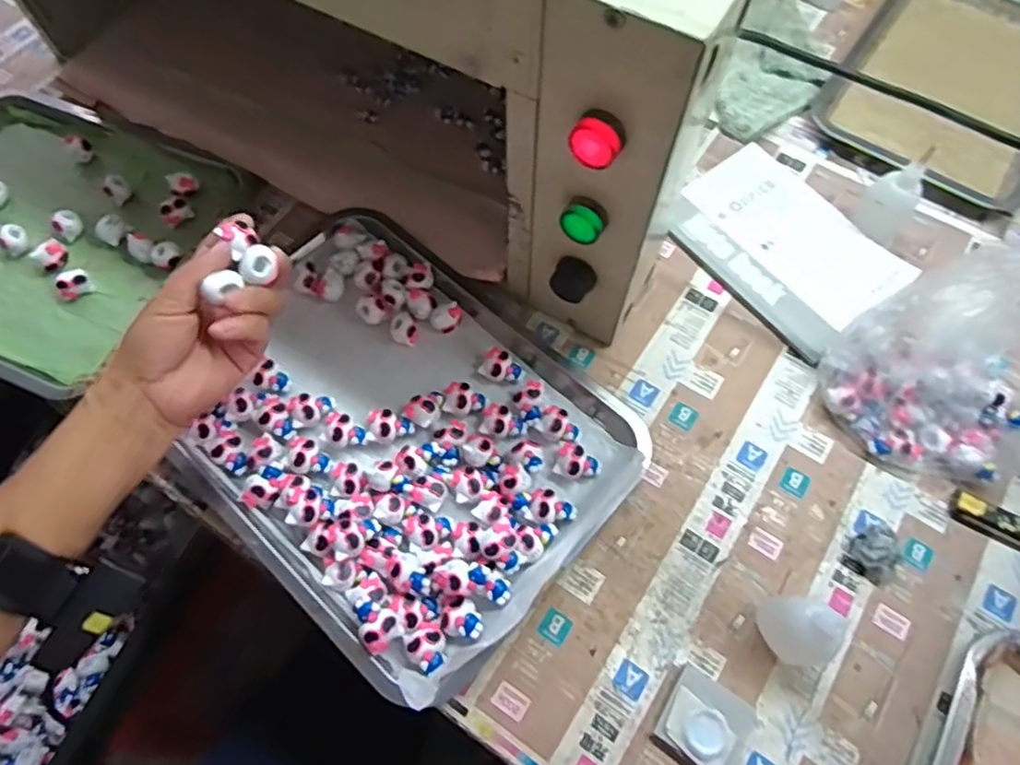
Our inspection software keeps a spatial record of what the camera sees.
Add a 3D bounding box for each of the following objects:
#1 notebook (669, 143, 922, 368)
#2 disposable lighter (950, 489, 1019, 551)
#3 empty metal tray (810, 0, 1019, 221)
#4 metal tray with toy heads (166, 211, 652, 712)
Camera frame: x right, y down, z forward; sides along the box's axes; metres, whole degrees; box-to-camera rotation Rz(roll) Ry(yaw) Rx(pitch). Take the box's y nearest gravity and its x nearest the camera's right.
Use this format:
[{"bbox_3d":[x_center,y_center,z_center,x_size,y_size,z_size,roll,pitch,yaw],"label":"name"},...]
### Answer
[{"bbox_3d":[0.250,-0.128,0.571,0.143,0.015,0.193,-38,71,-15],"label":"notebook"},{"bbox_3d":[0.372,0.109,0.466,0.081,0.014,0.024,29,69,13],"label":"disposable lighter"},{"bbox_3d":[0.470,-0.324,0.652,0.209,0.021,0.323,33,70,14],"label":"empty metal tray"},{"bbox_3d":[-0.093,0.028,0.484,0.345,0.041,0.265,39,72,16],"label":"metal tray with toy heads"}]

